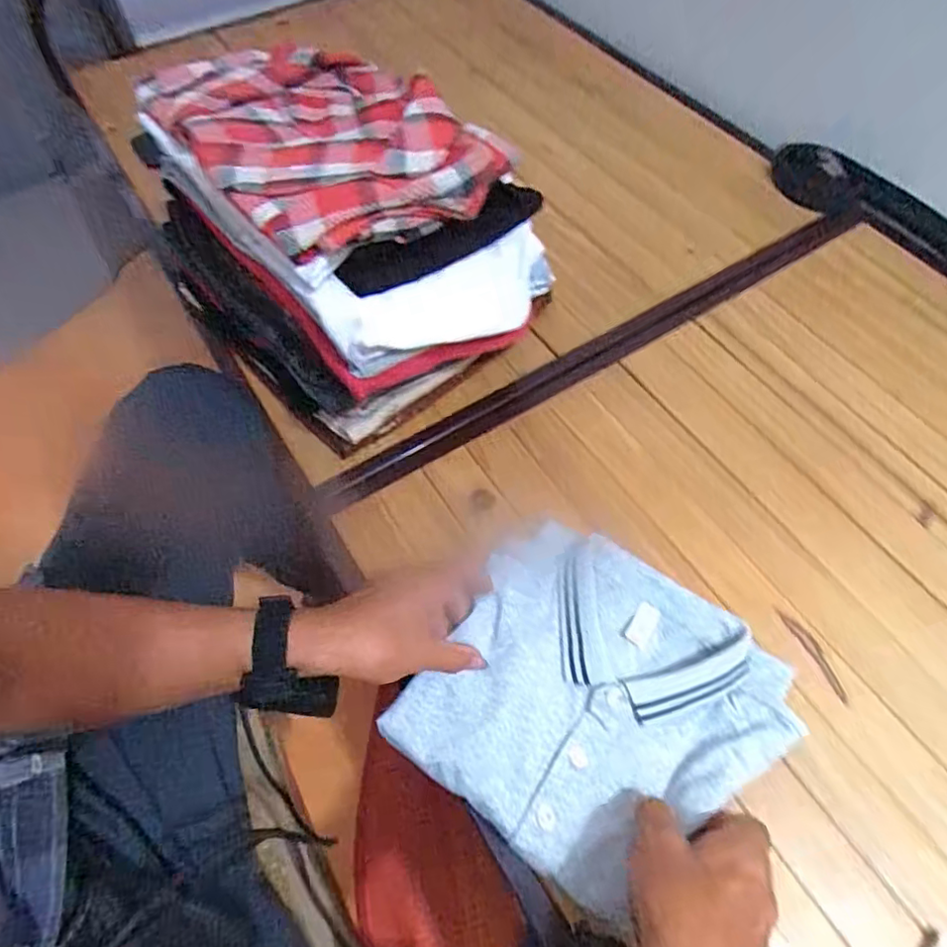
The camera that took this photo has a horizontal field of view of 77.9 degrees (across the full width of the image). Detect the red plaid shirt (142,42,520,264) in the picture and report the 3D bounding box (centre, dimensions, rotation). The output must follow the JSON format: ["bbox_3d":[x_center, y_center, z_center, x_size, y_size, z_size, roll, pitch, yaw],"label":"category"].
[{"bbox_3d":[-0.120,-0.276,0.465,0.201,0.039,0.255,-30,64,-15],"label":"red plaid shirt"}]

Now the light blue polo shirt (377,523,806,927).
[{"bbox_3d":[0.094,0.170,0.443,0.240,0.024,0.226,33,61,17],"label":"light blue polo shirt"}]

